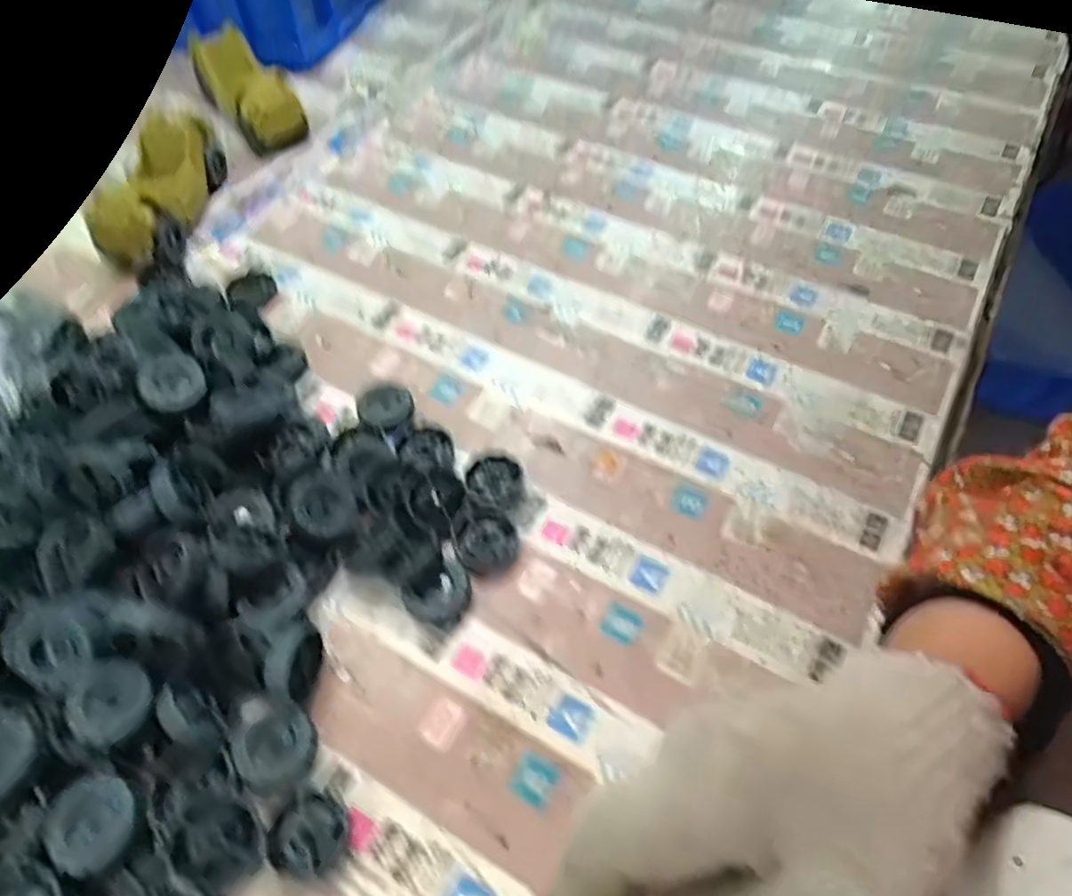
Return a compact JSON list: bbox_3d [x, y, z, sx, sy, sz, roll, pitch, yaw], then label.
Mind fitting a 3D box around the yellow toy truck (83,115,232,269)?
[{"bbox_3d":[-0.320,-0.219,0.586,0.059,0.058,0.144,4,55,4],"label":"yellow toy truck"}]

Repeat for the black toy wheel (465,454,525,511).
[{"bbox_3d":[-0.026,0.024,0.440,0.035,0.011,0.038,-1,54,1],"label":"black toy wheel"}]

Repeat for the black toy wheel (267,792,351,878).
[{"bbox_3d":[-0.106,0.183,0.325,0.035,0.013,0.031,-28,58,-17],"label":"black toy wheel"}]

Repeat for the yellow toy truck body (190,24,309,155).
[{"bbox_3d":[-0.281,-0.348,0.677,0.054,0.067,0.142,-30,59,-19],"label":"yellow toy truck body"}]

